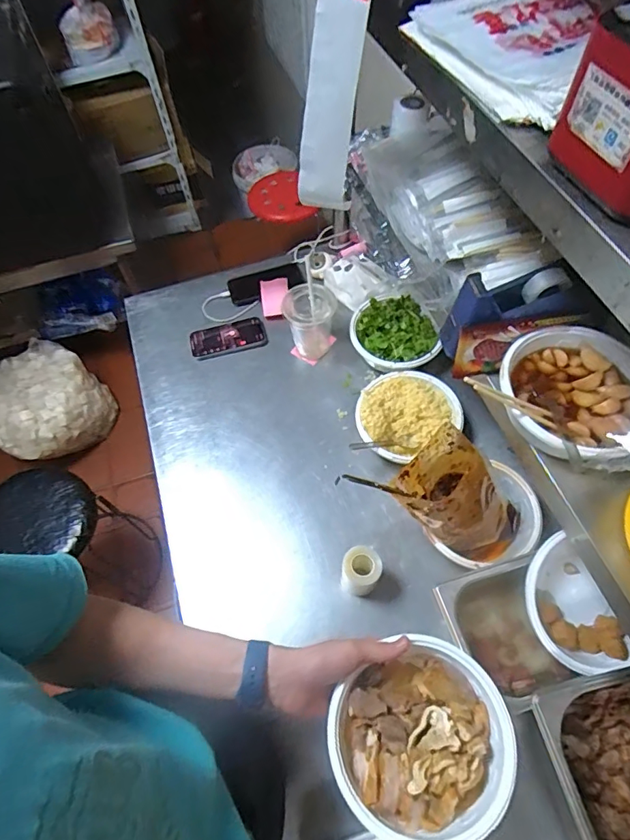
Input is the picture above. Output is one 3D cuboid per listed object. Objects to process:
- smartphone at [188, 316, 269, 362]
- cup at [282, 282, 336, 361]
[{"bbox_3d":[-0.173,-0.165,0.969,0.148,0.010,0.080,-14,60,-5],"label":"smartphone"},{"bbox_3d":[-0.010,-0.179,0.913,0.094,0.144,0.088,-1,60,2],"label":"cup"}]

